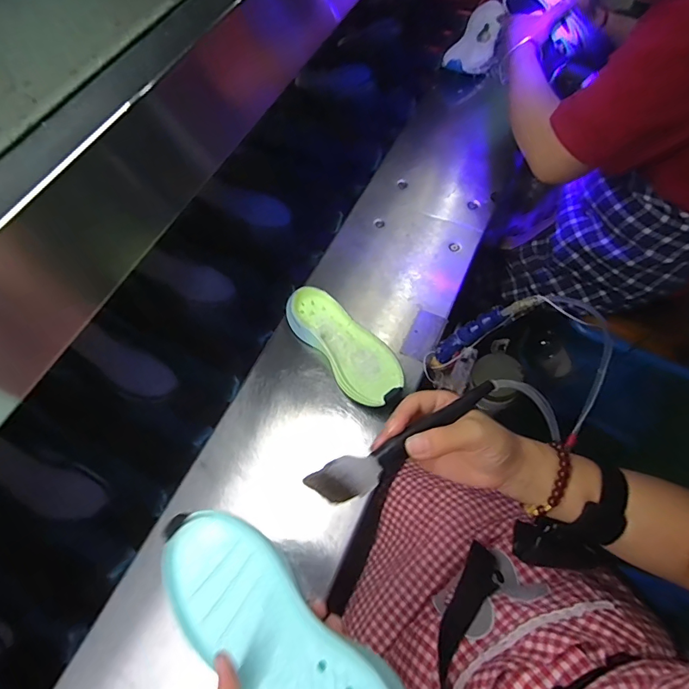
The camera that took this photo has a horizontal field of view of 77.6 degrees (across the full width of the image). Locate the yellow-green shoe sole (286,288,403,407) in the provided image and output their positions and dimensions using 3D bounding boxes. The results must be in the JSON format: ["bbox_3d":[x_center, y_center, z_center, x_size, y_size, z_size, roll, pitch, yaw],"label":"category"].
[{"bbox_3d":[0.002,0.002,0.642,0.090,0.044,0.218,-35,67,-16],"label":"yellow-green shoe sole"}]

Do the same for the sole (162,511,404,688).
[{"bbox_3d":[-0.051,0.213,0.310,0.221,0.025,0.080,32,67,27],"label":"sole"}]

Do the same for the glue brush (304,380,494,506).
[{"bbox_3d":[0.052,0.068,0.318,0.171,0.024,0.026,-26,64,-25],"label":"glue brush"}]

